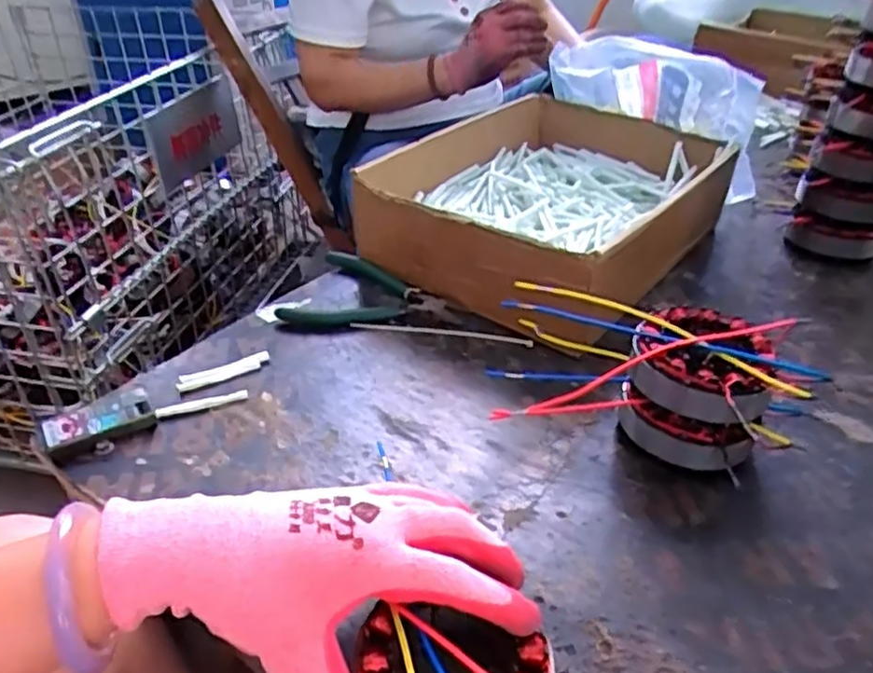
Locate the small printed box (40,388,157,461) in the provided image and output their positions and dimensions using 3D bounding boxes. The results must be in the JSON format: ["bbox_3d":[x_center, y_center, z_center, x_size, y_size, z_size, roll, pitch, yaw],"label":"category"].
[{"bbox_3d":[-0.226,0.059,0.466,0.068,0.017,0.034,-24,42,-31],"label":"small printed box"}]

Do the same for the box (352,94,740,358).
[{"bbox_3d":[0.129,-0.142,0.693,0.250,0.095,0.389,23,41,28],"label":"box"}]

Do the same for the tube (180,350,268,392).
[{"bbox_3d":[-0.159,0.026,0.519,0.068,0.011,0.012,-20,40,-26],"label":"tube"}]

